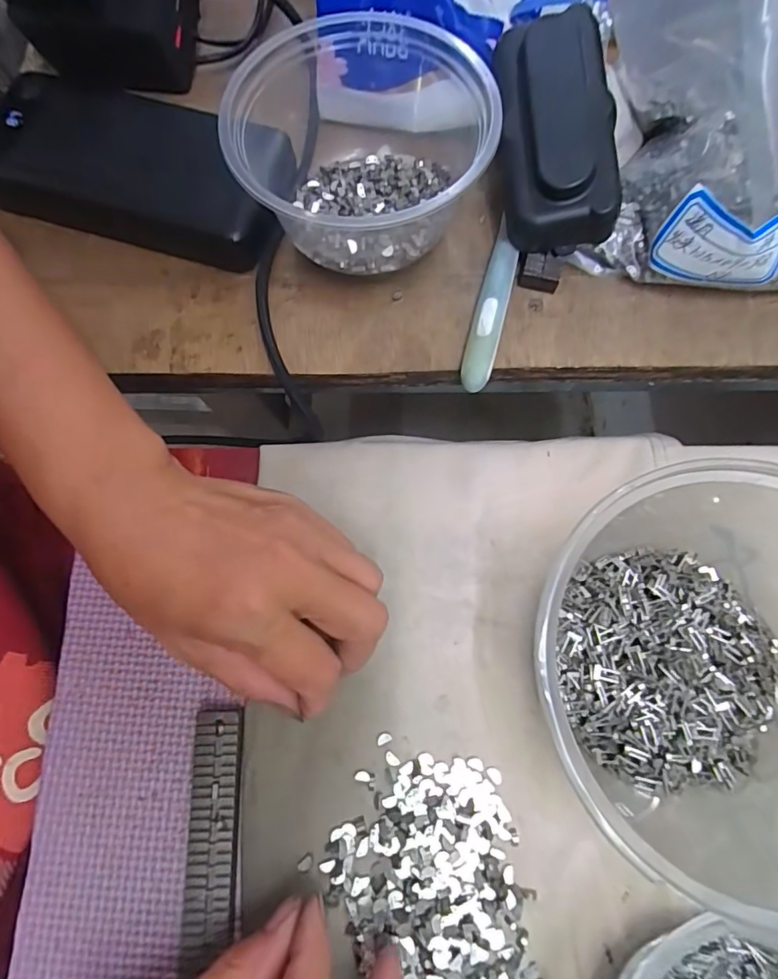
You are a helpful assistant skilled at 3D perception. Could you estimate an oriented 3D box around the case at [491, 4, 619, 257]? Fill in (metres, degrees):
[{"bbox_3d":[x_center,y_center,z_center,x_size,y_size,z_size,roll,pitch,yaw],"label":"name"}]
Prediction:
[{"bbox_3d":[0.075,-0.164,0.228,0.048,0.036,0.102,-6,92,-1],"label":"case"}]

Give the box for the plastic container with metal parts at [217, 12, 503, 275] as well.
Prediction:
[{"bbox_3d":[-0.013,-0.160,0.236,0.108,0.061,0.112,0,74,1],"label":"plastic container with metal parts"}]

